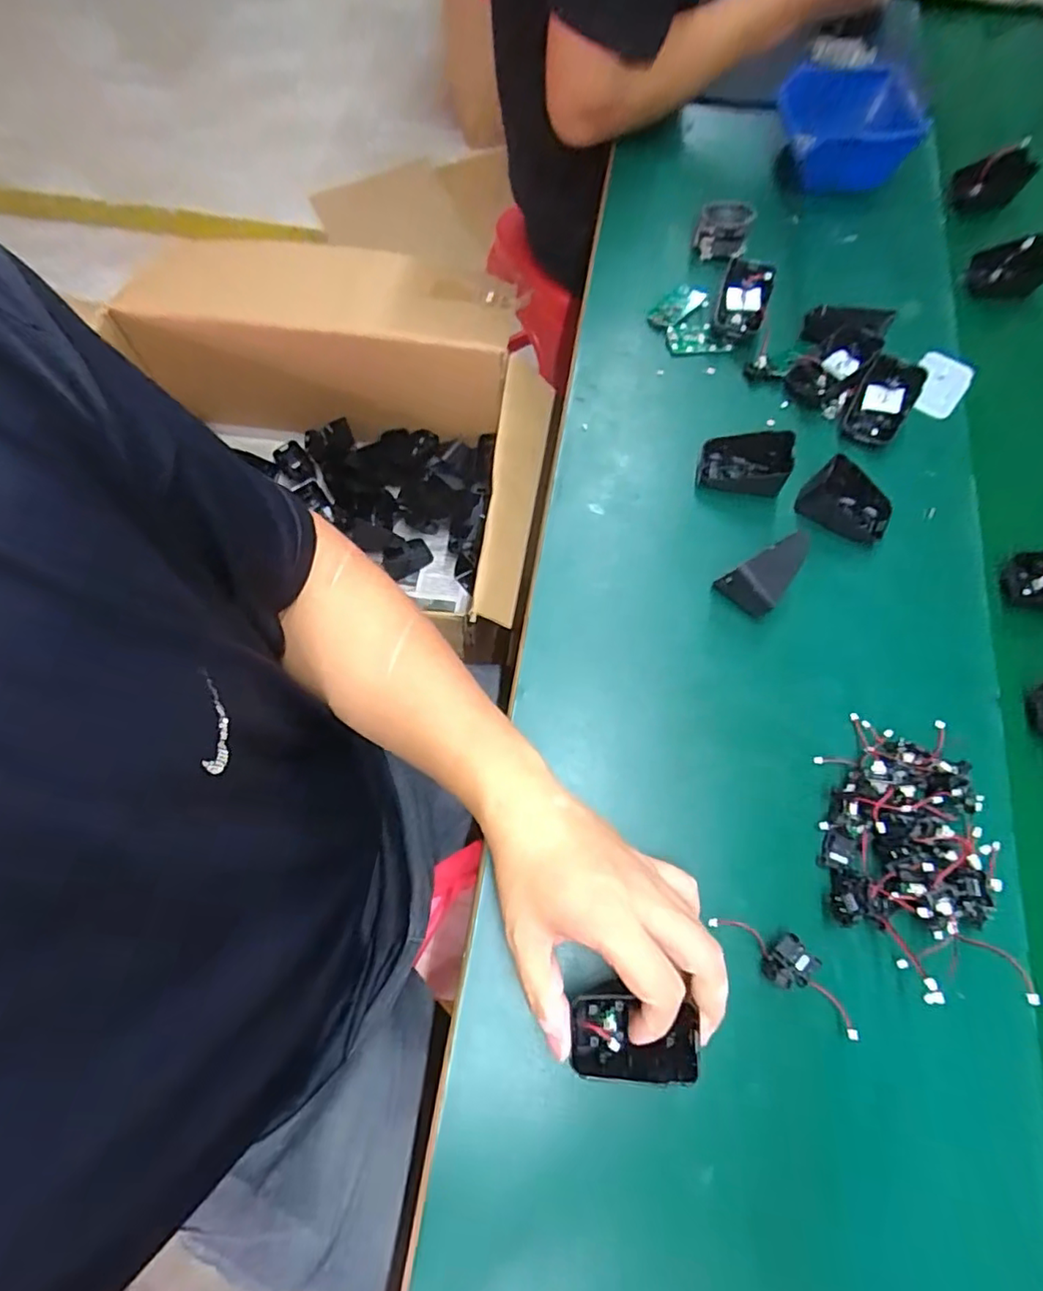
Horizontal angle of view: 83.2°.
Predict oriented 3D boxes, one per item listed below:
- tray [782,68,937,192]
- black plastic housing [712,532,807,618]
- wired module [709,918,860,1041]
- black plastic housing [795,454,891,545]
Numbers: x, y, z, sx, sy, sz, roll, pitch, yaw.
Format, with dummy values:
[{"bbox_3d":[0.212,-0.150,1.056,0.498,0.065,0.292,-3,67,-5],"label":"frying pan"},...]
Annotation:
[{"bbox_3d":[0.335,-0.526,0.591,0.126,0.053,0.116,-2,70,0],"label":"tray"},{"bbox_3d":[0.187,-0.054,0.440,0.064,0.033,0.039,-36,74,-13],"label":"black plastic housing"},{"bbox_3d":[0.163,0.194,0.356,0.094,0.013,0.028,41,74,13],"label":"wired module"},{"bbox_3d":[0.263,-0.116,0.465,0.070,0.040,0.044,36,73,12],"label":"black plastic housing"}]

